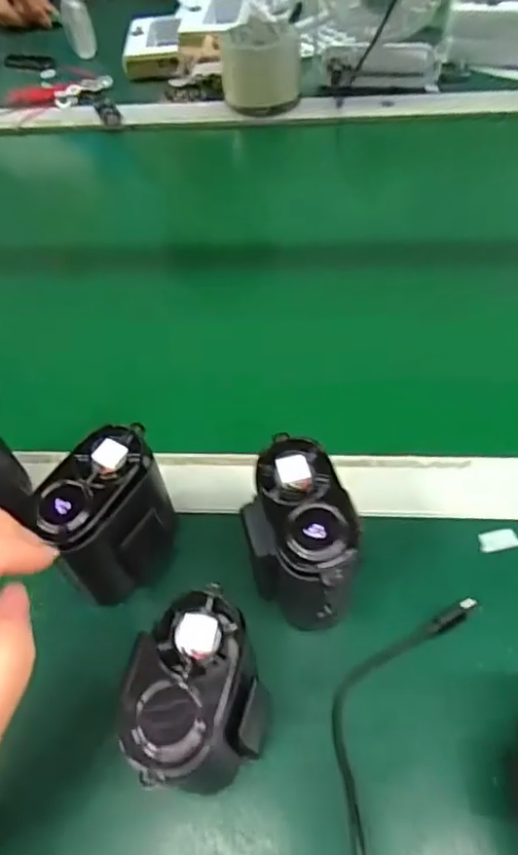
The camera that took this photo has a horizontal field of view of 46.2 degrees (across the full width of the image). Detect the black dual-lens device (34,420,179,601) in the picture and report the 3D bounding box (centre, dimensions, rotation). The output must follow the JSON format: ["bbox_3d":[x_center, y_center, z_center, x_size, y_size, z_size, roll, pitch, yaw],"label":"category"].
[{"bbox_3d":[-0.074,0.046,0.311,0.038,0.086,0.064,31,63,23],"label":"black dual-lens device"}]

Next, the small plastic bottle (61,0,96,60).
[{"bbox_3d":[-0.215,-0.480,0.715,0.030,0.083,0.034,-16,56,-7],"label":"small plastic bottle"}]

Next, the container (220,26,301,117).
[{"bbox_3d":[0.002,-0.367,0.617,0.077,0.066,0.091,-4,55,1],"label":"container"}]

